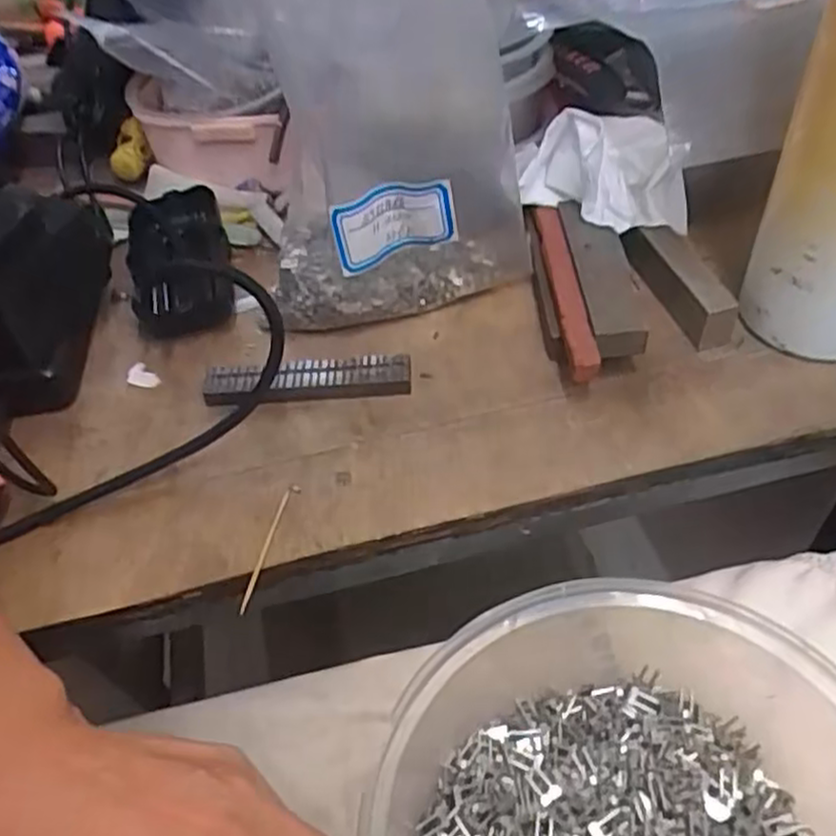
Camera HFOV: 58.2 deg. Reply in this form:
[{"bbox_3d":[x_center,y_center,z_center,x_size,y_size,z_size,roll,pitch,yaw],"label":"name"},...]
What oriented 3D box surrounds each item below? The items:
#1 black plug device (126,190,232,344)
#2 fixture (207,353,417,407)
[{"bbox_3d":[-0.131,-0.086,0.417,0.053,0.026,0.101,-14,51,-5],"label":"black plug device"},{"bbox_3d":[-0.053,-0.017,0.359,0.099,0.012,0.020,-3,51,3],"label":"fixture"}]

